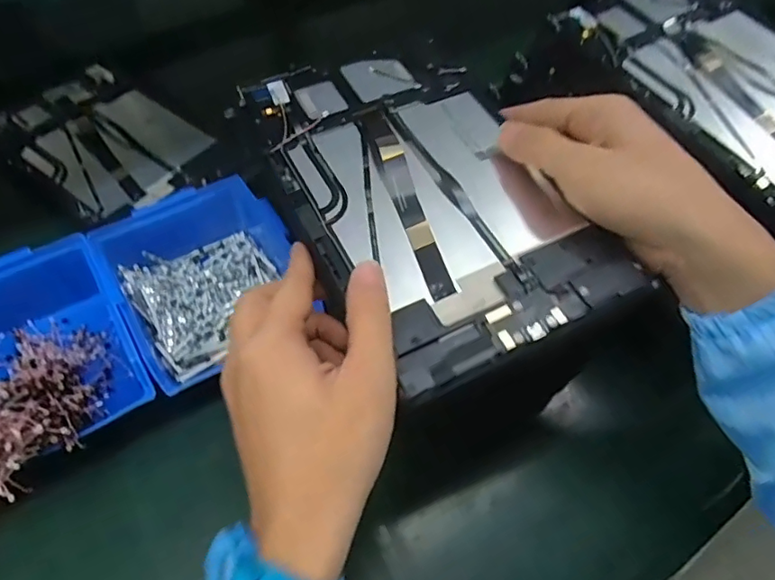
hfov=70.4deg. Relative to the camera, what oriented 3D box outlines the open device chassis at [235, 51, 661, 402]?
[{"bbox_3d":[0.018,-0.063,0.327,0.149,0.019,0.236,-22,61,-17],"label":"open device chassis"}]

